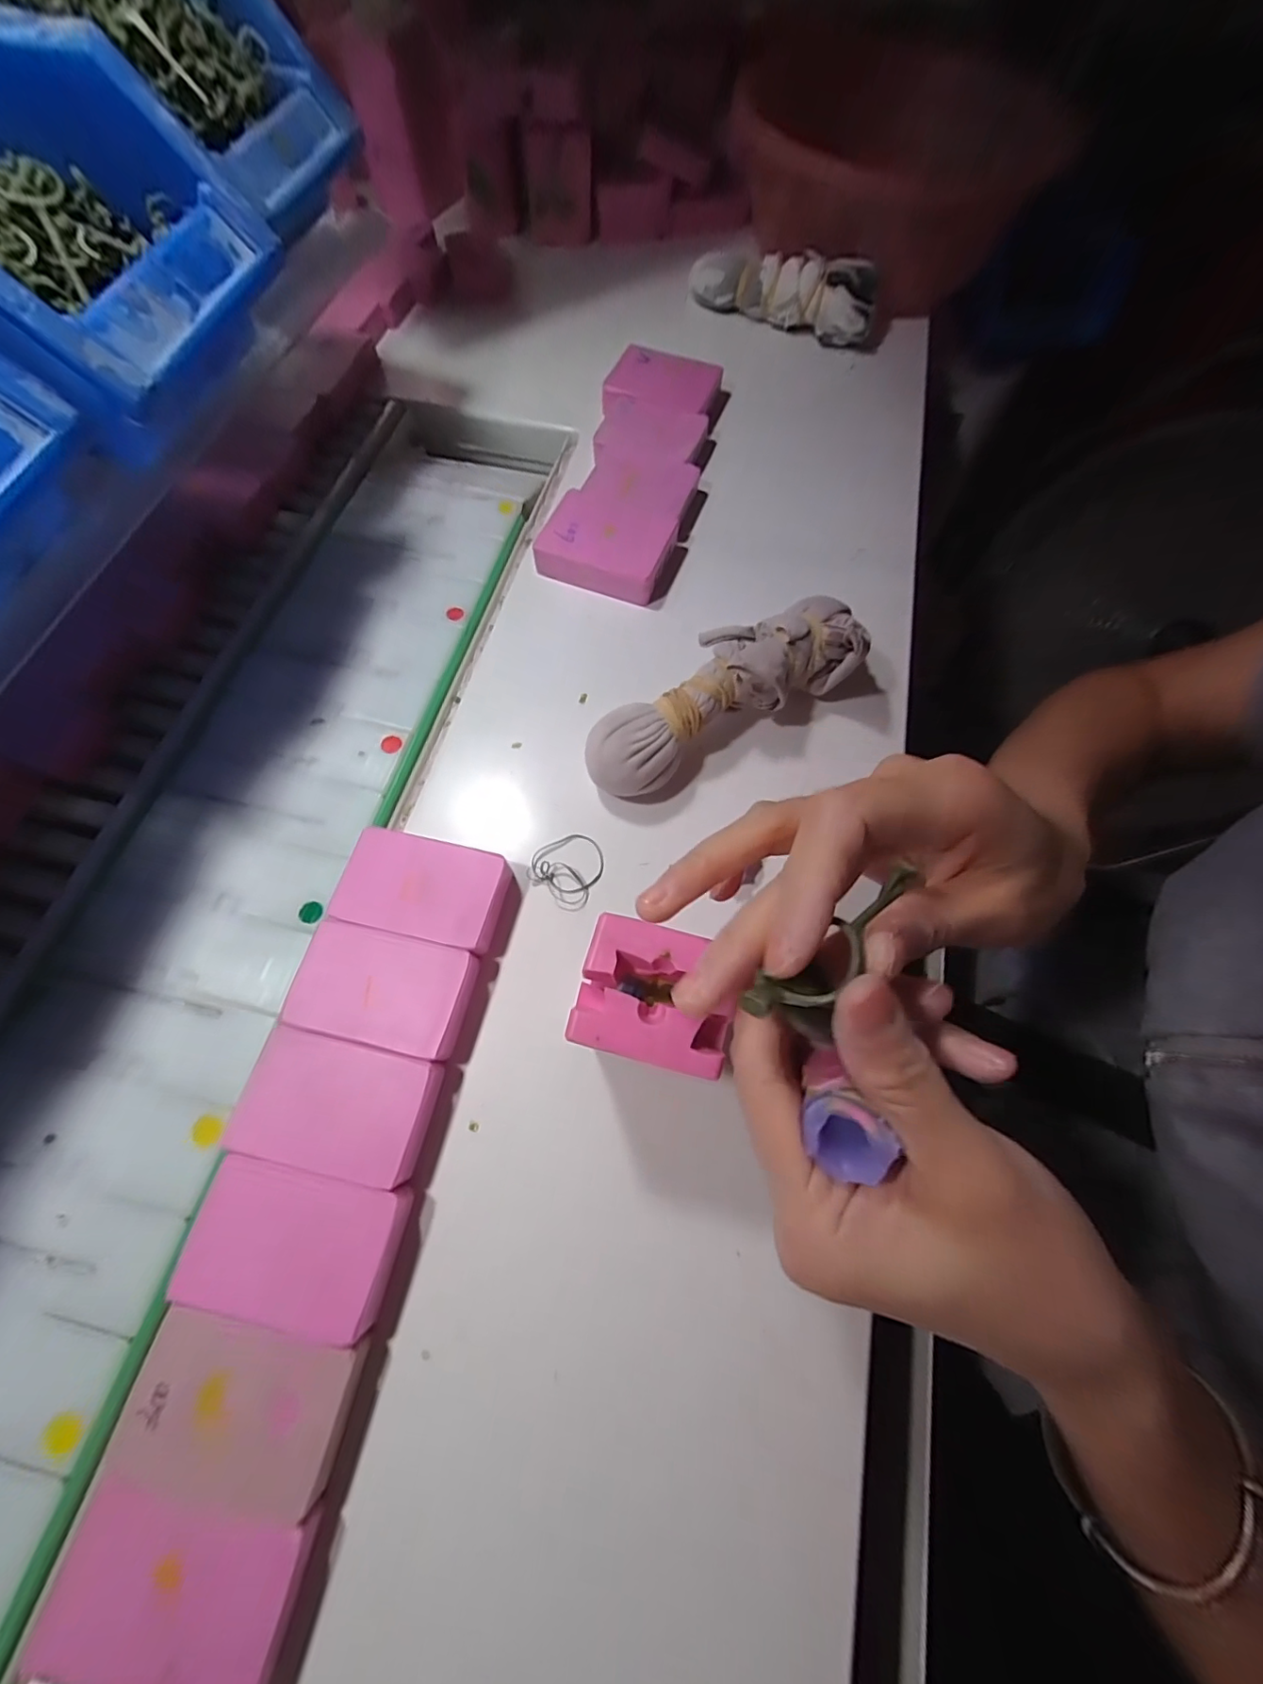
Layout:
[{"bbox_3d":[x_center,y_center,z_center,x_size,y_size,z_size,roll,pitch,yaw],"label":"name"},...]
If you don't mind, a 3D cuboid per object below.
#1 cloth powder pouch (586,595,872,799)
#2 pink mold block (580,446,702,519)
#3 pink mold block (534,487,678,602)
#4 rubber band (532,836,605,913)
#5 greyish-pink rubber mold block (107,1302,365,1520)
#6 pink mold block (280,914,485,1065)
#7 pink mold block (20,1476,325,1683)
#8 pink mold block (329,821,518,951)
[{"bbox_3d":[0.048,-0.076,0.288,0.161,0.047,0.052,-29,68,-9],"label":"cloth powder pouch"},{"bbox_3d":[0.005,-0.239,0.368,0.074,0.022,0.055,20,70,8],"label":"pink mold block"},{"bbox_3d":[-0.015,-0.190,0.347,0.077,0.020,0.061,18,69,7],"label":"pink mold block"},{"bbox_3d":[-0.030,0.012,0.272,0.036,0.006,0.037,0,68,0],"label":"rubber band"},{"bbox_3d":[-0.133,0.192,0.186,0.070,0.012,0.045,12,69,5],"label":"greyish-pink rubber mold block"},{"bbox_3d":[-0.108,0.065,0.238,0.073,0.015,0.045,12,69,5],"label":"pink mold block"},{"bbox_3d":[-0.140,0.233,0.168,0.070,0.014,0.045,8,69,4],"label":"pink mold block"},{"bbox_3d":[-0.097,0.023,0.256,0.075,0.015,0.046,13,69,5],"label":"pink mold block"}]

